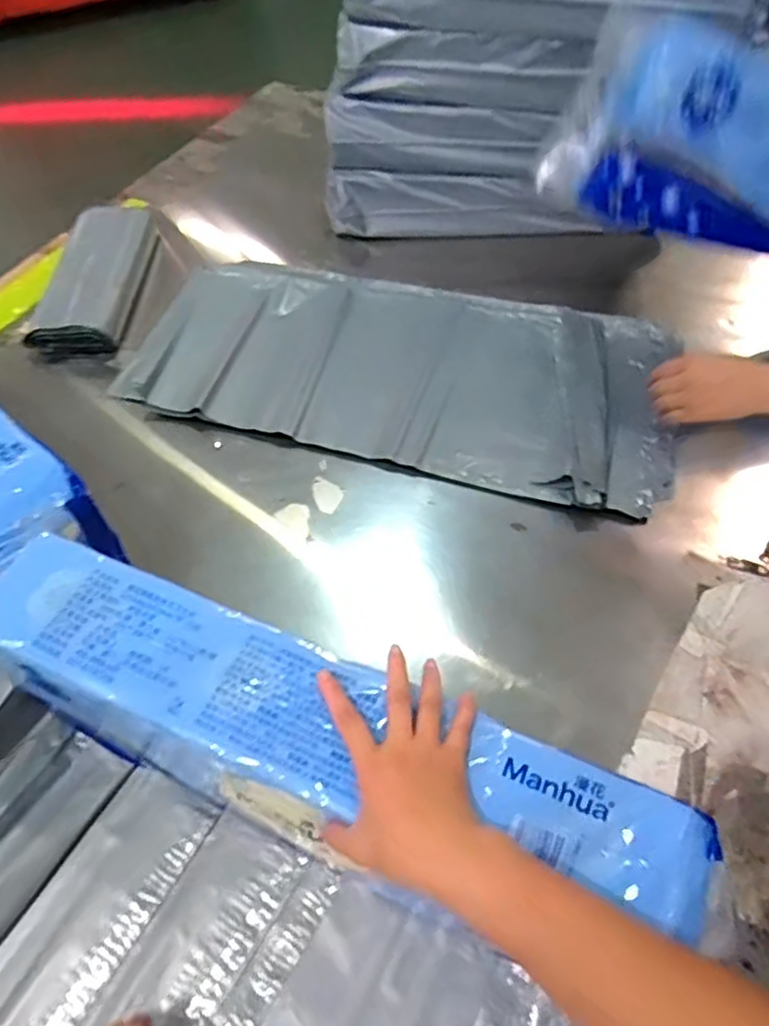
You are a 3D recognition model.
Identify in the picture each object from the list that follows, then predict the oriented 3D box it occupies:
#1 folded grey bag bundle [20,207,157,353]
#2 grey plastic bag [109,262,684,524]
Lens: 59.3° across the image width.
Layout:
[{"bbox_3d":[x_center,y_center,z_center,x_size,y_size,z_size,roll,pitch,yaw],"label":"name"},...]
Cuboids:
[{"bbox_3d":[-0.498,-0.429,1.165,0.155,0.049,0.401,-1,54,-2],"label":"folded grey bag bundle"},{"bbox_3d":[0.024,-0.235,1.024,0.792,0.042,0.386,14,55,9],"label":"grey plastic bag"}]

